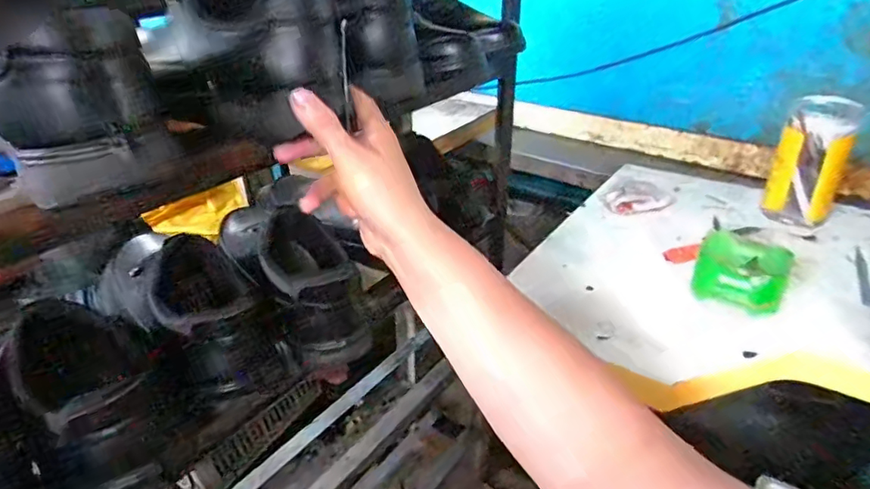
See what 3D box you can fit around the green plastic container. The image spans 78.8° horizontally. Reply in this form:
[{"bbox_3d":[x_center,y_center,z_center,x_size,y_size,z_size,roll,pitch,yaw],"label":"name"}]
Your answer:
[{"bbox_3d":[0.340,0.032,0.590,0.088,0.052,0.073,21,36,33],"label":"green plastic container"}]

